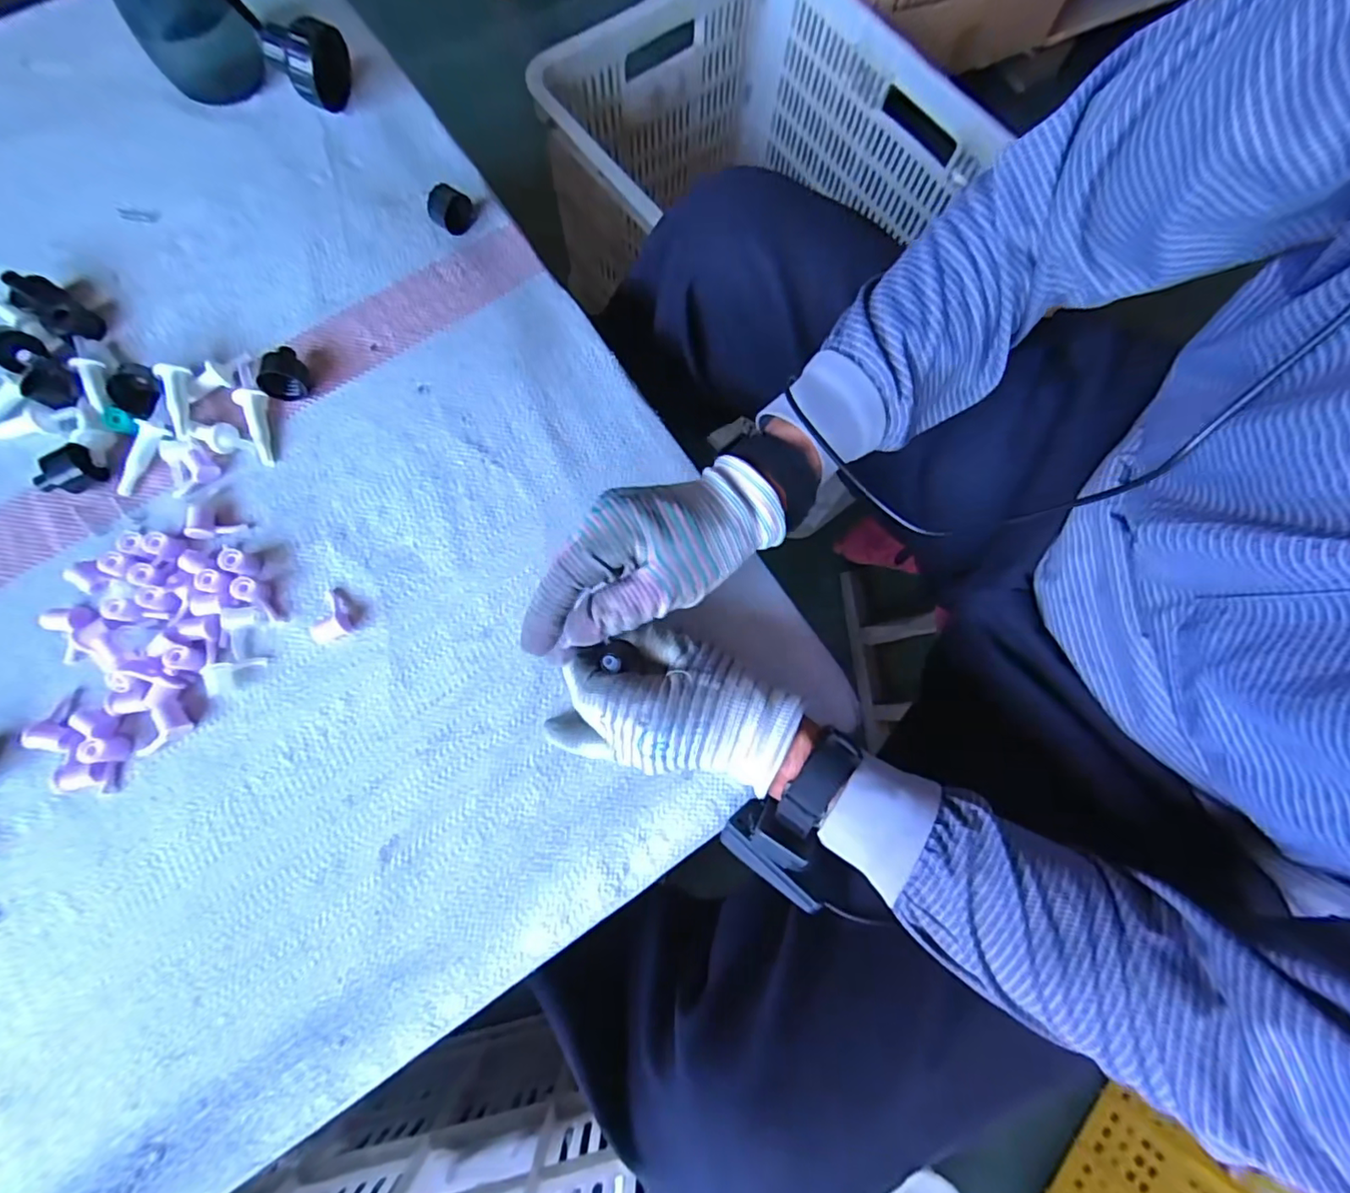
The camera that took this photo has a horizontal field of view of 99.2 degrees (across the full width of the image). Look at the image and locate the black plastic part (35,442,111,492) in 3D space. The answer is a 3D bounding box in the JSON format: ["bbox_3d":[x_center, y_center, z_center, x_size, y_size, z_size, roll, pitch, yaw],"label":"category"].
[{"bbox_3d":[-0.430,-0.088,0.409,0.037,0.024,0.026,-33,78,-9],"label":"black plastic part"}]

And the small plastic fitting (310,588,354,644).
[{"bbox_3d":[-0.239,0.012,0.393,0.023,0.012,0.035,-25,77,-7],"label":"small plastic fitting"}]

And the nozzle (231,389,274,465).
[{"bbox_3d":[-0.308,-0.128,0.428,0.020,0.018,0.057,-25,77,-8],"label":"nozzle"}]

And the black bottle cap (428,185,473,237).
[{"bbox_3d":[-0.185,-0.319,0.472,0.030,0.028,0.026,35,77,8],"label":"black bottle cap"}]

